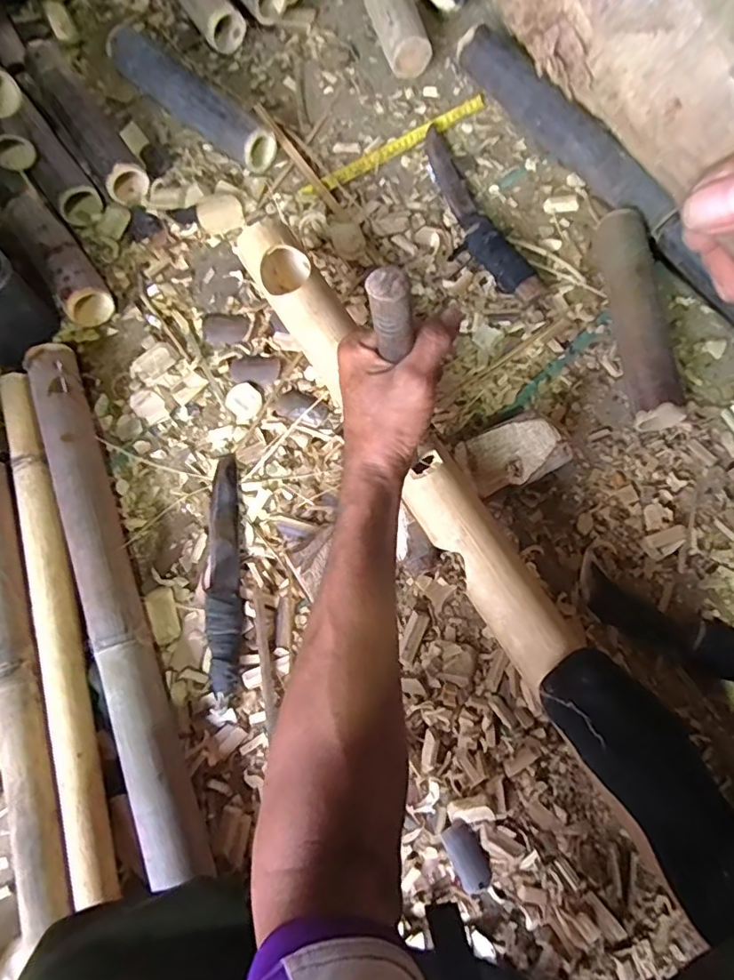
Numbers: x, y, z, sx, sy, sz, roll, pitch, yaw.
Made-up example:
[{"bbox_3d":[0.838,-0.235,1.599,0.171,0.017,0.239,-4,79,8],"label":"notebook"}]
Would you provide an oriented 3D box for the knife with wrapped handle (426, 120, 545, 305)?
[{"bbox_3d":[0.137,-0.359,0.707,0.049,0.035,0.289,-26,77,-5],"label":"knife with wrapped handle"}]

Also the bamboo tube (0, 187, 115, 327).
[{"bbox_3d":[-0.378,-0.283,0.672,0.055,0.060,0.178,-35,78,-7],"label":"bamboo tube"}]

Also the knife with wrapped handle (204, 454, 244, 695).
[{"bbox_3d":[-0.159,0.085,0.602,0.037,0.027,0.256,-7,76,0],"label":"knife with wrapped handle"}]

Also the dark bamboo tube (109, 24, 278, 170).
[{"bbox_3d":[-0.237,-0.525,0.733,0.262,0.067,0.056,36,80,9],"label":"dark bamboo tube"}]

